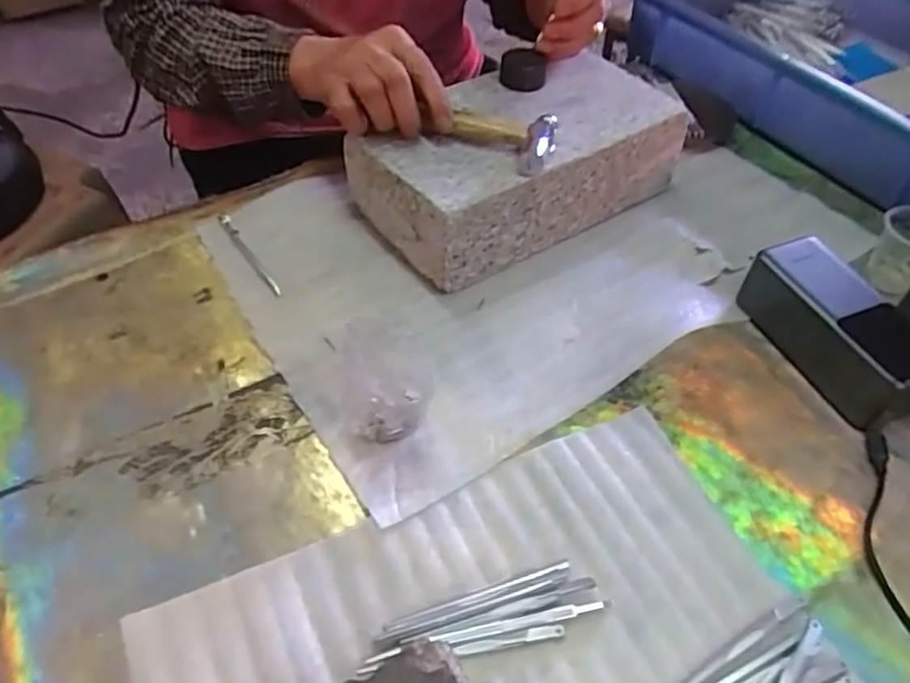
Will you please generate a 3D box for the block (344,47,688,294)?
[{"bbox_3d":[0.050,-0.152,0.533,0.245,0.078,0.139,-29,56,-23],"label":"block"}]

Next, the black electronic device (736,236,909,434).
[{"bbox_3d":[0.258,-0.010,0.438,0.056,0.051,0.130,-18,52,-16],"label":"black electronic device"}]

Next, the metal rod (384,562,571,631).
[{"bbox_3d":[0.013,0.132,0.338,0.101,0.004,0.005,-14,51,-13],"label":"metal rod"}]

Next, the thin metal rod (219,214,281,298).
[{"bbox_3d":[-0.159,-0.068,0.500,0.008,0.009,0.101,-28,56,-23],"label":"thin metal rod"}]

